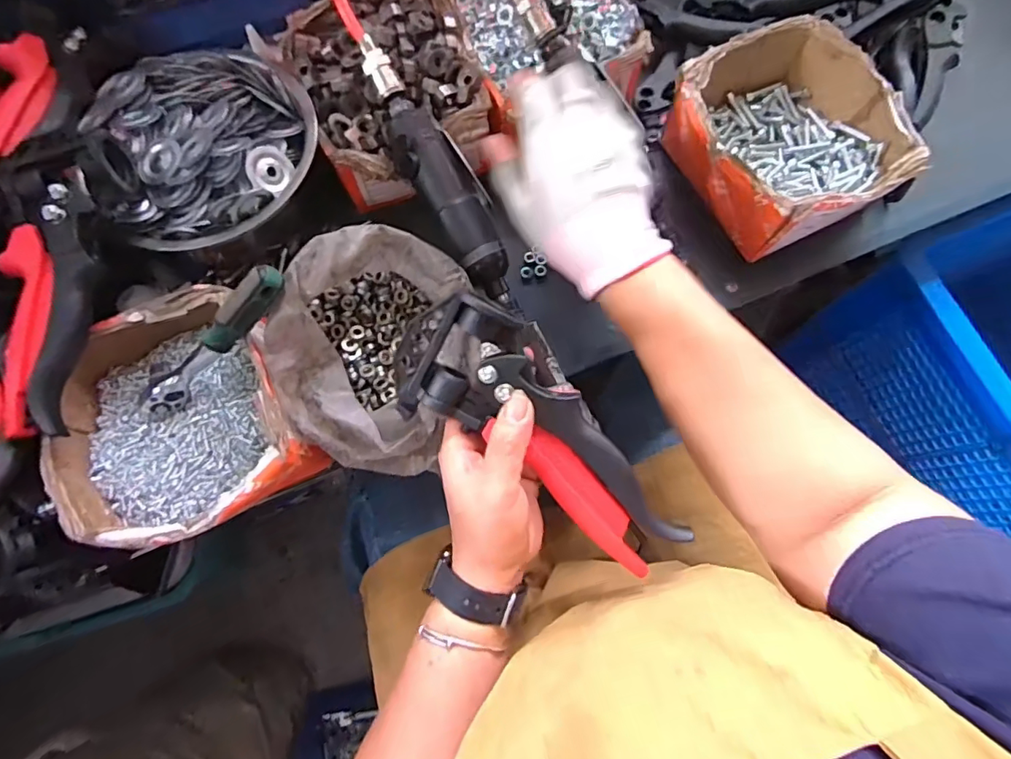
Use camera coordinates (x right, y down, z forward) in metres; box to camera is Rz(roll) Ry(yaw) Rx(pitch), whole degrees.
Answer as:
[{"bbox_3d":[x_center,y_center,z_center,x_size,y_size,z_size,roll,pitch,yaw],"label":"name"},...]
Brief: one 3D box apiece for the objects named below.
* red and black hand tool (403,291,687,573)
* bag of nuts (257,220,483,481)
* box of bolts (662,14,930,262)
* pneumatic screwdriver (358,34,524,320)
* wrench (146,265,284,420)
[{"bbox_3d":[0.018,0.040,0.318,0.200,0.029,0.091,45,101,-4],"label":"red and black hand tool"},{"bbox_3d":[-0.089,-0.019,0.362,0.134,0.082,0.150,3,74,0],"label":"bag of nuts"},{"bbox_3d":[0.233,-0.198,0.437,0.151,0.072,0.169,-27,75,-8],"label":"box of bolts"},{"bbox_3d":[-0.045,-0.151,0.398,0.051,0.032,0.223,-29,93,-9],"label":"pneumatic screwdriver"},{"bbox_3d":[-0.201,-0.021,0.352,0.149,0.023,0.020,-38,75,23],"label":"wrench"}]

